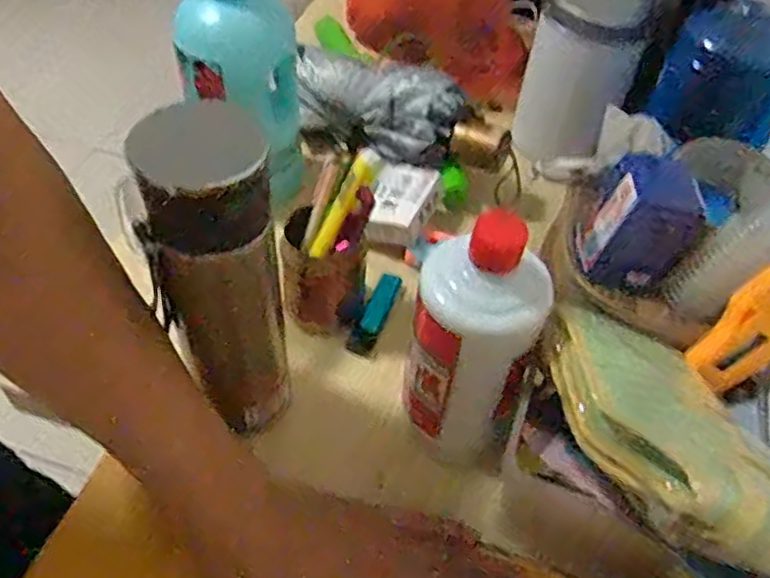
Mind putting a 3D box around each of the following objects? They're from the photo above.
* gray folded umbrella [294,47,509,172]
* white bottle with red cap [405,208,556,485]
[{"bbox_3d":[0.008,-0.166,0.633,0.226,0.079,0.083,27,54,17],"label":"gray folded umbrella"},{"bbox_3d":[0.053,0.039,0.420,0.073,0.185,0.065,12,51,6],"label":"white bottle with red cap"}]

